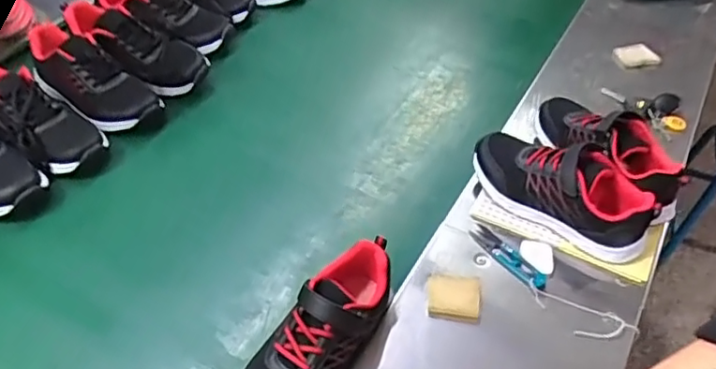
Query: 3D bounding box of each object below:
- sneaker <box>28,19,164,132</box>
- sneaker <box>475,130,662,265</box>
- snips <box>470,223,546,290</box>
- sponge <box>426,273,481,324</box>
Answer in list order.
[{"bbox_3d":[-0.413,-0.160,0.911,0.245,0.085,0.099,31,52,24],"label":"sneaker"},{"bbox_3d":[0.238,0.001,0.714,0.219,0.095,0.084,30,52,25],"label":"sneaker"},{"bbox_3d":[0.175,0.083,0.704,0.030,0.006,0.104,-28,54,-26],"label":"snips"},{"bbox_3d":[0.106,0.122,0.664,0.058,0.018,0.053,7,47,4],"label":"sponge"}]

